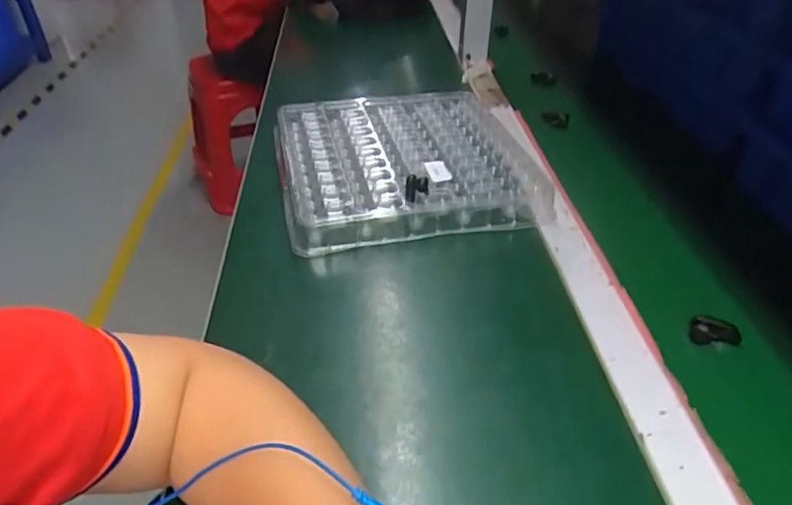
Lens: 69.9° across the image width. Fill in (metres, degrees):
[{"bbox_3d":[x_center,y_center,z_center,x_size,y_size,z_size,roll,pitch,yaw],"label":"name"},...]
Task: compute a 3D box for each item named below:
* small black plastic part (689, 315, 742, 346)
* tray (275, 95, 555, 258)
[{"bbox_3d":[0.253,0.062,0.447,0.040,0.011,0.029,9,39,12],"label":"small black plastic part"},{"bbox_3d":[0.008,-0.105,0.633,0.265,0.030,0.261,-8,49,-12],"label":"tray"}]

